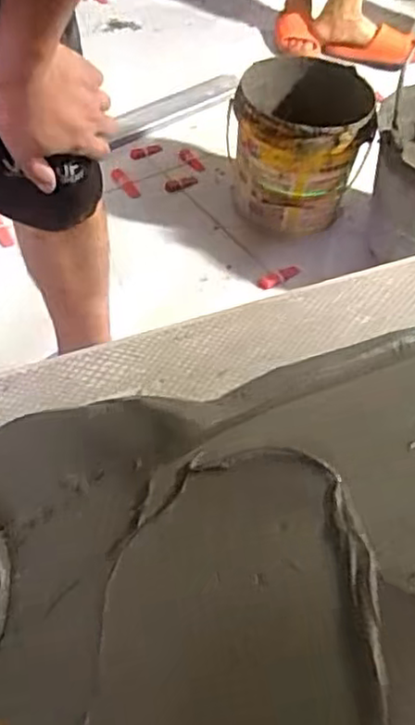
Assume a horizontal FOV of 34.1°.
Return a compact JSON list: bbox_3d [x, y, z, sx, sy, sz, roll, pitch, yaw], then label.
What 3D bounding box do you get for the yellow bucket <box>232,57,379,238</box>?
[{"bbox_3d":[0.157,-0.372,1.256,0.229,0.276,0.226,3,51,-4],"label":"yellow bucket"}]

